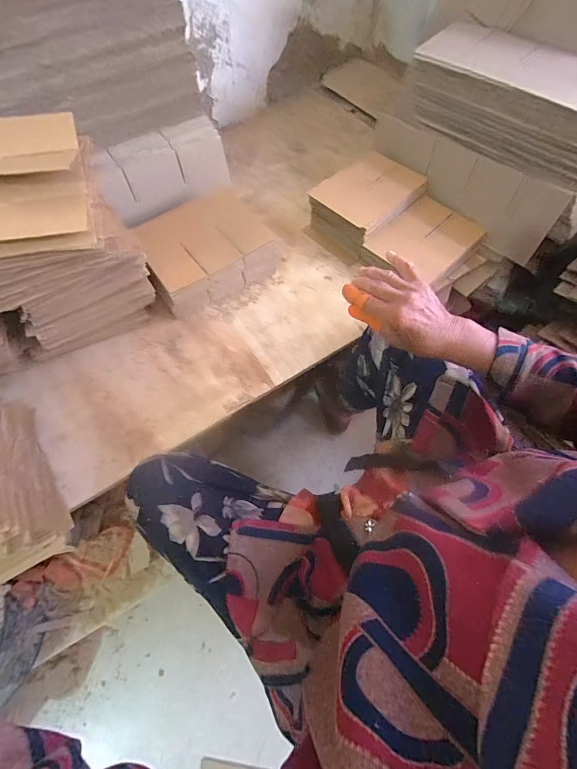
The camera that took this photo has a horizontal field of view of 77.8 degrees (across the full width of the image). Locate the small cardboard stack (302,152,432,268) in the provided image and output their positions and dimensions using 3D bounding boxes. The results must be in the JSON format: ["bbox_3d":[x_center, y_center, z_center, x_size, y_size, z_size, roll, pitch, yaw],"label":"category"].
[{"bbox_3d":[0.164,-0.377,0.768,0.227,0.092,0.159,-38,72,-15],"label":"small cardboard stack"}]

